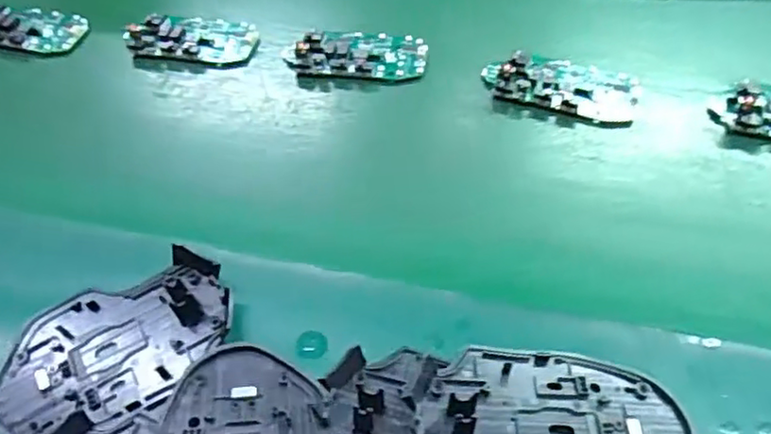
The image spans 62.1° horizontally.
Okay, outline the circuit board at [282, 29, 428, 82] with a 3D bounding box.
[{"bbox_3d":[-0.021,-0.111,0.439,0.097,0.014,0.046,0,52,6],"label":"circuit board"}]

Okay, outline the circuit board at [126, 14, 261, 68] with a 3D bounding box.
[{"bbox_3d":[-0.137,-0.131,0.460,0.089,0.016,0.042,3,53,8],"label":"circuit board"}]

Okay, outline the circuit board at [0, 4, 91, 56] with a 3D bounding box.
[{"bbox_3d":[-0.267,-0.141,0.473,0.089,0.009,0.047,7,53,11],"label":"circuit board"}]

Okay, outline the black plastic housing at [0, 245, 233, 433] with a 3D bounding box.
[{"bbox_3d":[-0.128,0.061,0.306,0.110,0.013,0.073,-28,55,-16],"label":"black plastic housing"}]

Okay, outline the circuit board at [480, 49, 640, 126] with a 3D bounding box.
[{"bbox_3d":[0.111,-0.087,0.408,0.095,0.014,0.045,14,55,15],"label":"circuit board"}]

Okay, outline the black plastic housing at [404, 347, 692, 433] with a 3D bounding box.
[{"bbox_3d":[0.067,0.087,0.268,0.111,0.020,0.070,11,53,11],"label":"black plastic housing"}]

